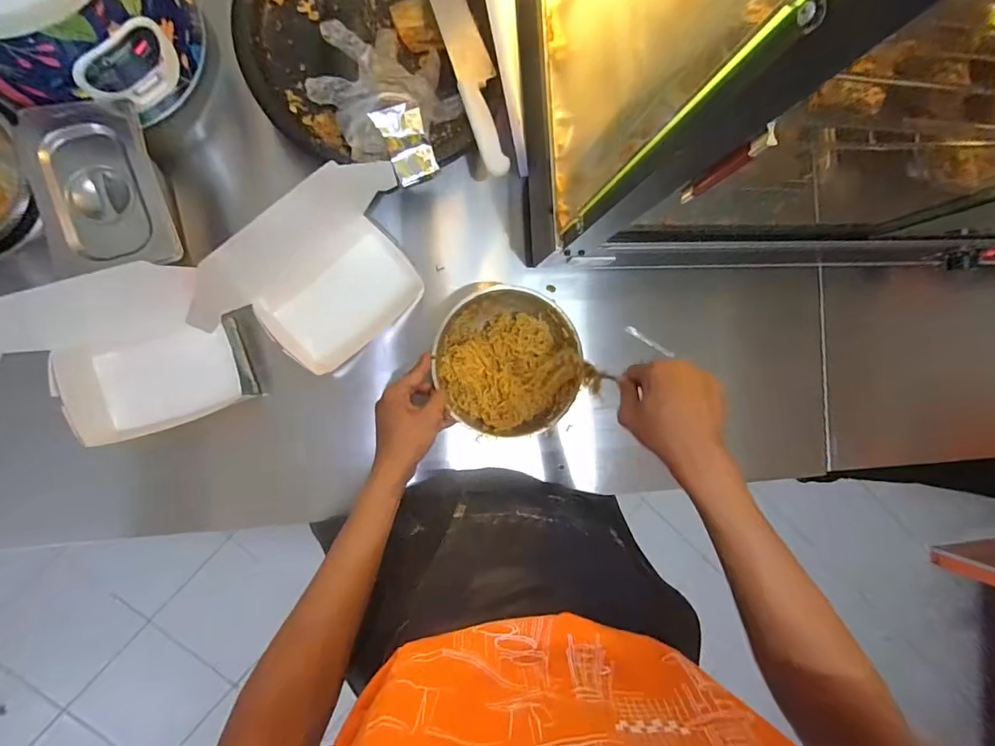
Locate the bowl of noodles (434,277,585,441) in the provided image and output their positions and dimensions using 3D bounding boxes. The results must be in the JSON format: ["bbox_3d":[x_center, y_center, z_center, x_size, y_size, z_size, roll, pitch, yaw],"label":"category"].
[{"bbox_3d":[0.012,-0.019,0.611,0.182,0.075,0.198,0,89,-10],"label":"bowl of noodles"}]

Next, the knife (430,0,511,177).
[{"bbox_3d":[-0.041,-0.411,0.574,0.046,0.019,0.335,-19,92,-9],"label":"knife"}]

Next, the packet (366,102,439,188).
[{"bbox_3d":[-0.110,-0.280,0.561,0.053,0.014,0.083,-29,122,-8],"label":"packet"}]

